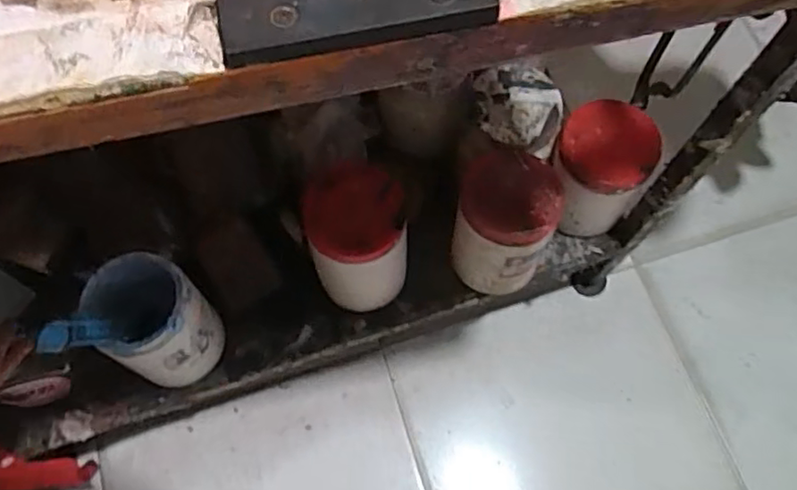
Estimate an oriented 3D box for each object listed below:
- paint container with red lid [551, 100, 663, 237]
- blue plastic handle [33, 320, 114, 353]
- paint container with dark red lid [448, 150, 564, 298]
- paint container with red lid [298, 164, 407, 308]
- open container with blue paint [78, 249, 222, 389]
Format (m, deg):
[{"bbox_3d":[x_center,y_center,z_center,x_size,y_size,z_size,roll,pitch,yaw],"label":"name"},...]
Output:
[{"bbox_3d":[0.217,-0.078,0.701,0.096,0.149,0.098,0,68,-1],"label":"paint container with red lid"},{"bbox_3d":[-0.261,0.073,0.515,0.012,0.086,0.024,28,89,10],"label":"blue plastic handle"},{"bbox_3d":[0.110,-0.025,0.670,0.099,0.117,0.114,9,68,3],"label":"paint container with dark red lid"},{"bbox_3d":[-0.043,-0.002,0.655,0.095,0.166,0.098,-15,69,-7],"label":"paint container with red lid"},{"bbox_3d":[-0.244,0.079,0.643,0.091,0.139,0.103,-38,73,-15],"label":"open container with blue paint"}]

